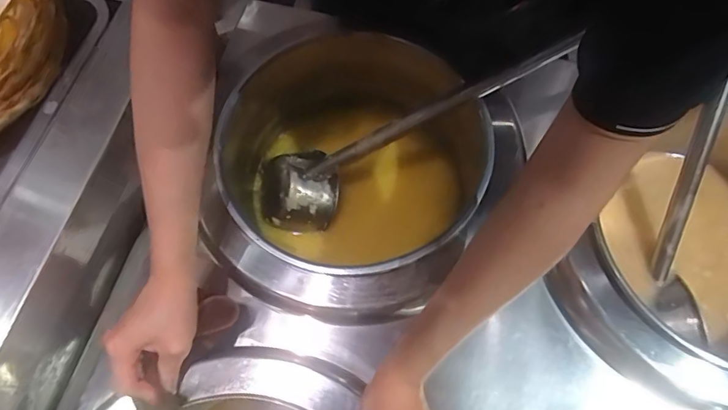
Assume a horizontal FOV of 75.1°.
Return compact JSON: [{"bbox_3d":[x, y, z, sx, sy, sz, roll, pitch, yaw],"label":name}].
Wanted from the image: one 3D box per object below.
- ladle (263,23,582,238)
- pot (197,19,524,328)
[{"bbox_3d":[0.037,-0.081,0.542,0.399,0.054,0.096,-28,65,24],"label":"ladle"},{"bbox_3d":[-0.021,-0.030,0.556,0.287,0.147,0.323,35,70,14],"label":"pot"}]

